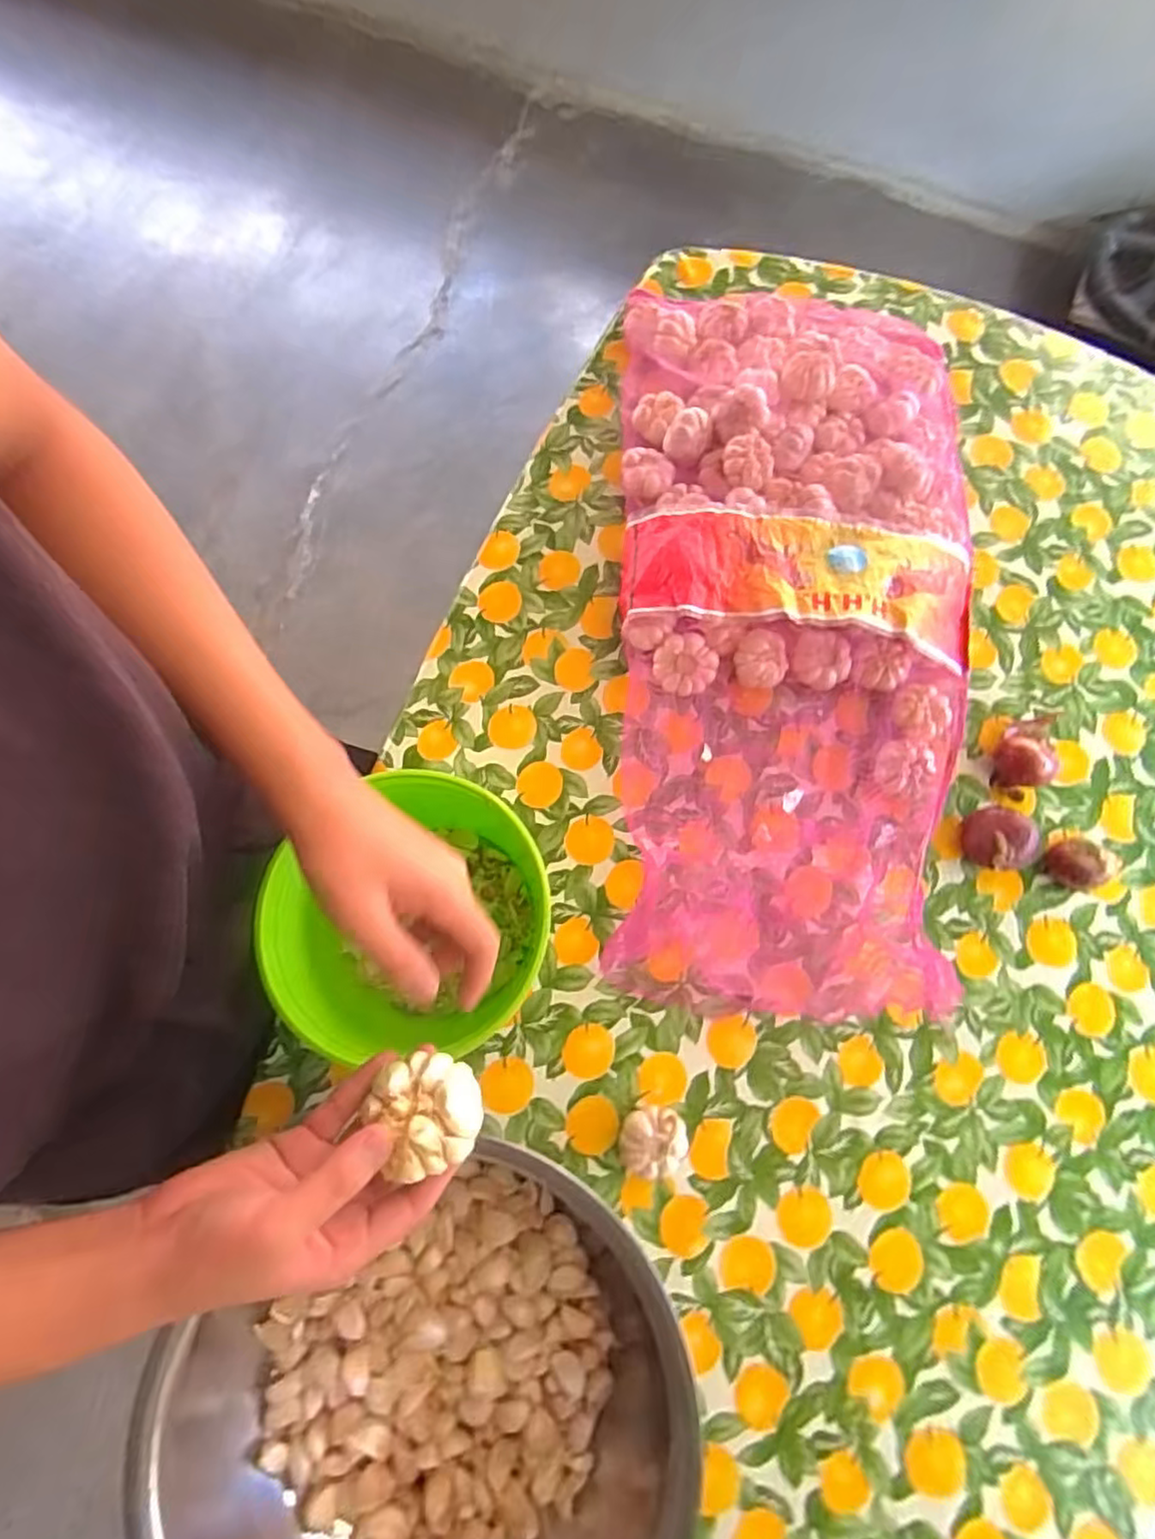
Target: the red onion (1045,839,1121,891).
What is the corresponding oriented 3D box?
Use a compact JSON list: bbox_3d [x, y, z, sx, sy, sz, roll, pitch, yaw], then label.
[{"bbox_3d":[0.488,0.093,0.662,0.059,0.047,0.048,4,76,0],"label":"red onion"}]

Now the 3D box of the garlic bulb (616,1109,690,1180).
[{"bbox_3d":[0.066,0.325,0.594,0.060,0.035,0.051,-6,76,-3],"label":"garlic bulb"}]

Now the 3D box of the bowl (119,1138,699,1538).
[{"bbox_3d":[-0.094,0.490,0.507,0.375,0.128,0.368,0,76,-1],"label":"bowl"}]

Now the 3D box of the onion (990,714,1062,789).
[{"bbox_3d":[0.451,-0.021,0.685,0.050,0.049,0.086,24,77,5],"label":"onion"}]

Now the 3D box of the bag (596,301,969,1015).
[{"bbox_3d":[0.227,-0.162,0.702,0.368,0.077,0.797,2,76,-1],"label":"bag"}]

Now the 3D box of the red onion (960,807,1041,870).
[{"bbox_3d":[0.407,0.069,0.665,0.056,0.048,0.058,0,76,-1],"label":"red onion"}]

